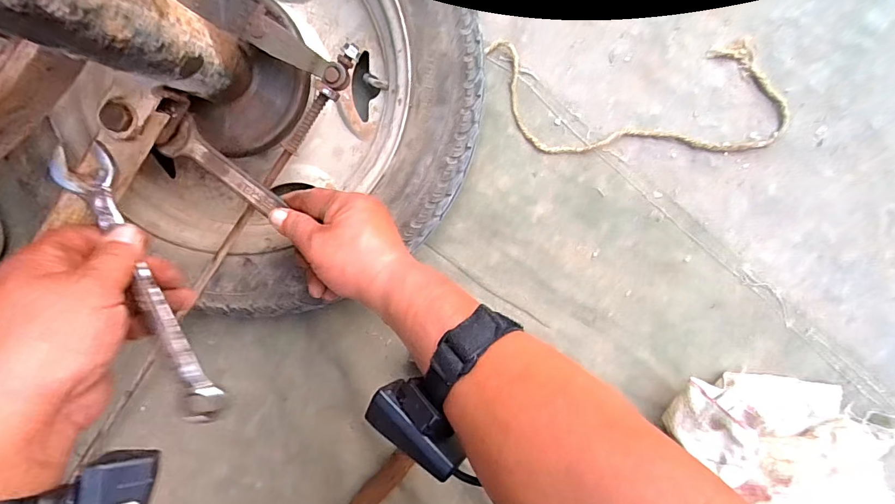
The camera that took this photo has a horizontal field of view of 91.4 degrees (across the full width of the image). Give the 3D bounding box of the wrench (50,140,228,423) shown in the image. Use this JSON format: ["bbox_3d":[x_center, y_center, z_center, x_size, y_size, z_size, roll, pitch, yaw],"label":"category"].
[{"bbox_3d":[-0.199,0.025,0.290,0.030,0.011,0.195,-21,99,2],"label":"wrench"}]

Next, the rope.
[{"bbox_3d":[0.197,-0.160,0.446,0.300,0.020,0.113,-1,91,2],"label":"rope"}]

